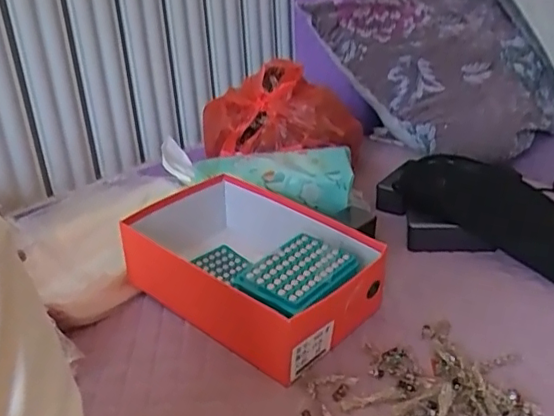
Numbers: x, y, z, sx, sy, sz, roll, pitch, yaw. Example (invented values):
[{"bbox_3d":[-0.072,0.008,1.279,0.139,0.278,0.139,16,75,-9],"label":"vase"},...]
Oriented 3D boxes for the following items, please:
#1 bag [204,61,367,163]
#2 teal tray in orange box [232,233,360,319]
[{"bbox_3d":[-0.001,-0.178,1.100,0.310,0.140,0.198,1,27,7],"label":"bag"},{"bbox_3d":[0.023,0.076,0.679,0.096,0.019,0.133,18,33,36],"label":"teal tray in orange box"}]

